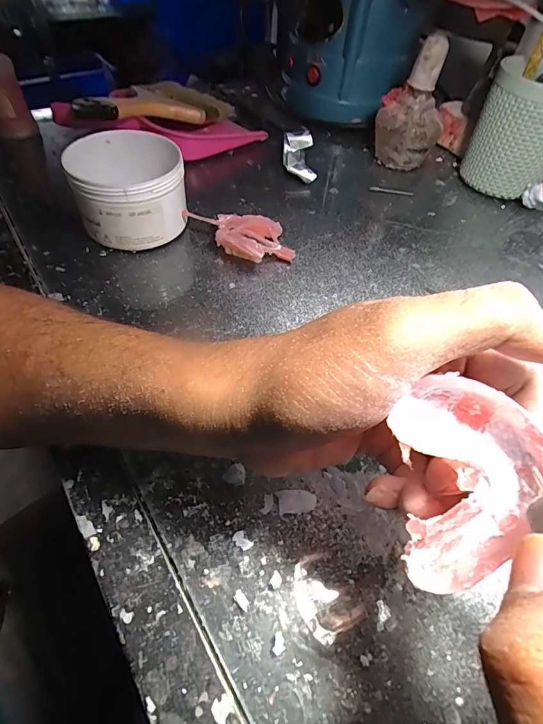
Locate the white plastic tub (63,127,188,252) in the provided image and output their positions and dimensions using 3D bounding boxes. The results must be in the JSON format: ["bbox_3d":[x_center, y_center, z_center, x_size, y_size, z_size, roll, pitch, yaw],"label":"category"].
[{"bbox_3d":[-0.122,-0.150,0.346,0.087,0.065,0.101,-11,54,-13],"label":"white plastic tub"}]

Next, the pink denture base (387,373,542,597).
[{"bbox_3d":[0.066,0.039,0.133,0.053,0.022,0.067,-3,82,-14],"label":"pink denture base"}]

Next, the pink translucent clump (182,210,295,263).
[{"bbox_3d":[-0.023,-0.114,0.352,0.063,0.024,0.086,-34,62,-27],"label":"pink translucent clump"}]

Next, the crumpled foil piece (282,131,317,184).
[{"bbox_3d":[0.030,-0.226,0.440,0.033,0.030,0.065,2,53,-4],"label":"crumpled foil piece"}]

